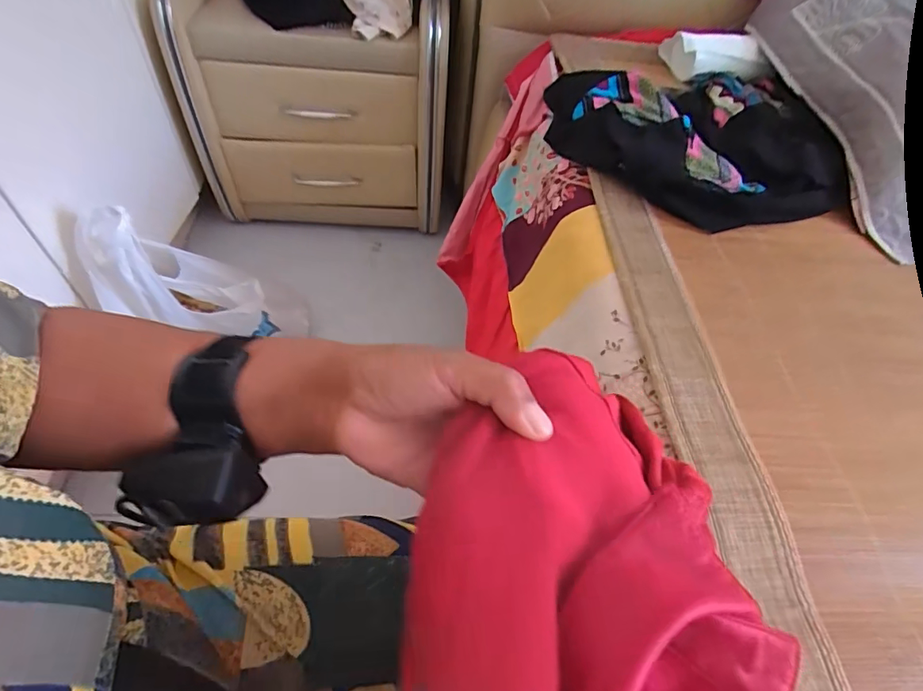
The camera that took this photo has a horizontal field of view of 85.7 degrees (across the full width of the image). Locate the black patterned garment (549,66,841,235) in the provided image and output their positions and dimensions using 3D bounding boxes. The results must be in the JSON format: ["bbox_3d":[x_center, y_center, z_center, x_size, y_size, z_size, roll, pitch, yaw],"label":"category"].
[{"bbox_3d":[0.258,-0.237,0.568,0.324,0.090,0.156,26,54,15],"label":"black patterned garment"}]

